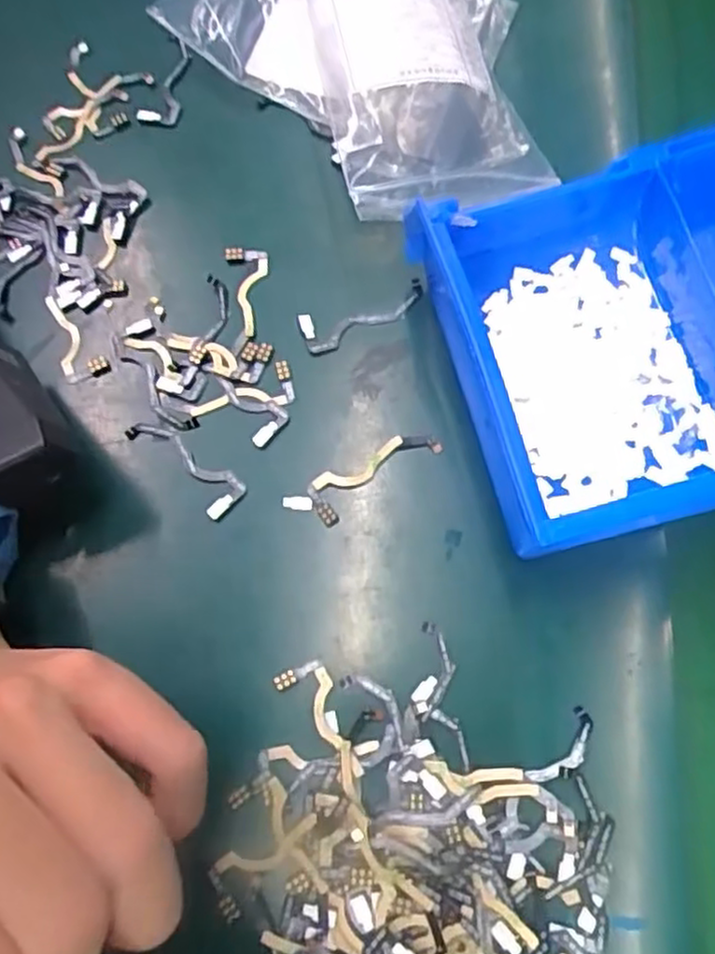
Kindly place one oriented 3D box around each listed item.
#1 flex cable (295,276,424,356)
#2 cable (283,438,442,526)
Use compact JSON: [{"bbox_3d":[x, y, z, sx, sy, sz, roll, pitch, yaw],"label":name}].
[{"bbox_3d":[0.003,-0.066,0.299,0.054,0.004,0.018,-20,74,-5],"label":"flex cable"},{"bbox_3d":[0.003,0.000,0.279,0.062,0.004,0.017,-30,75,-8],"label":"cable"}]

